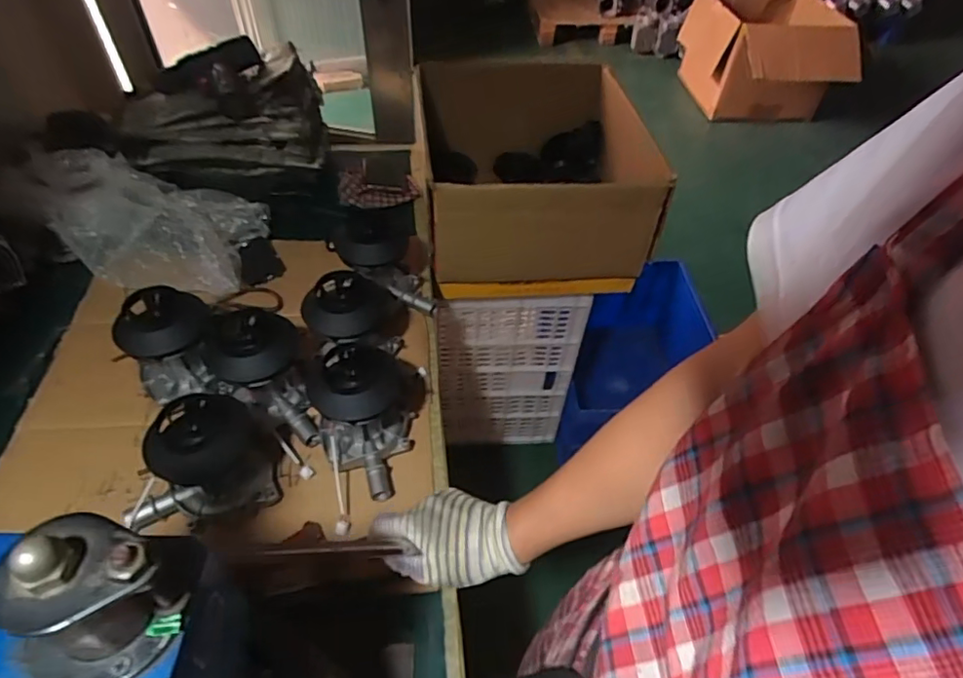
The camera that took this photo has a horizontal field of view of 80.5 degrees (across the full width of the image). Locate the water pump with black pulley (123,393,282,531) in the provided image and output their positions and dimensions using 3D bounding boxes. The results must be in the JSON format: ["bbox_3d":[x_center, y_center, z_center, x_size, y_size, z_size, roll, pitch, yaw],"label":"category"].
[{"bbox_3d":[-0.319,0.137,0.637,0.157,0.134,0.095,-16,50,-16],"label":"water pump with black pulley"}]

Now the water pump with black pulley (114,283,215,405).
[{"bbox_3d":[-0.402,0.014,0.742,0.097,0.131,0.106,-12,49,-12],"label":"water pump with black pulley"}]

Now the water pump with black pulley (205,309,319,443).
[{"bbox_3d":[-0.268,0.055,0.716,0.105,0.132,0.157,-25,53,-22],"label":"water pump with black pulley"}]

